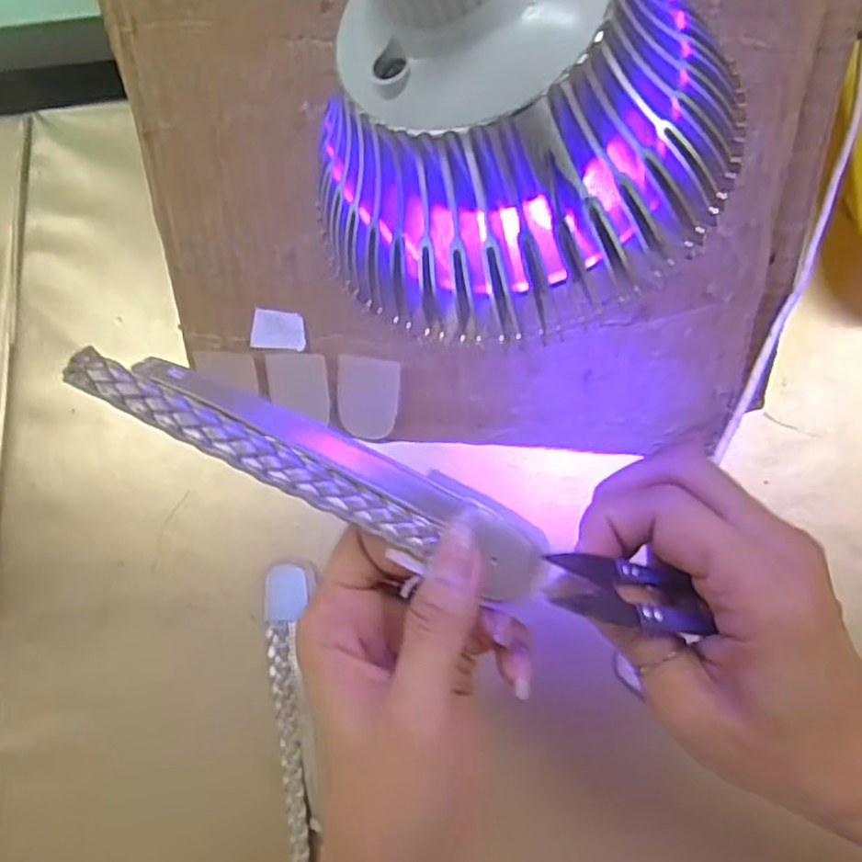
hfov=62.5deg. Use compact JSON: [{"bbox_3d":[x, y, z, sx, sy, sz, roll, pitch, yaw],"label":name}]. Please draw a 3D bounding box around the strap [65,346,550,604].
[{"bbox_3d":[-0.036,0.012,0.225,0.155,0.010,0.026,24,88,-4],"label":"strap"}]

